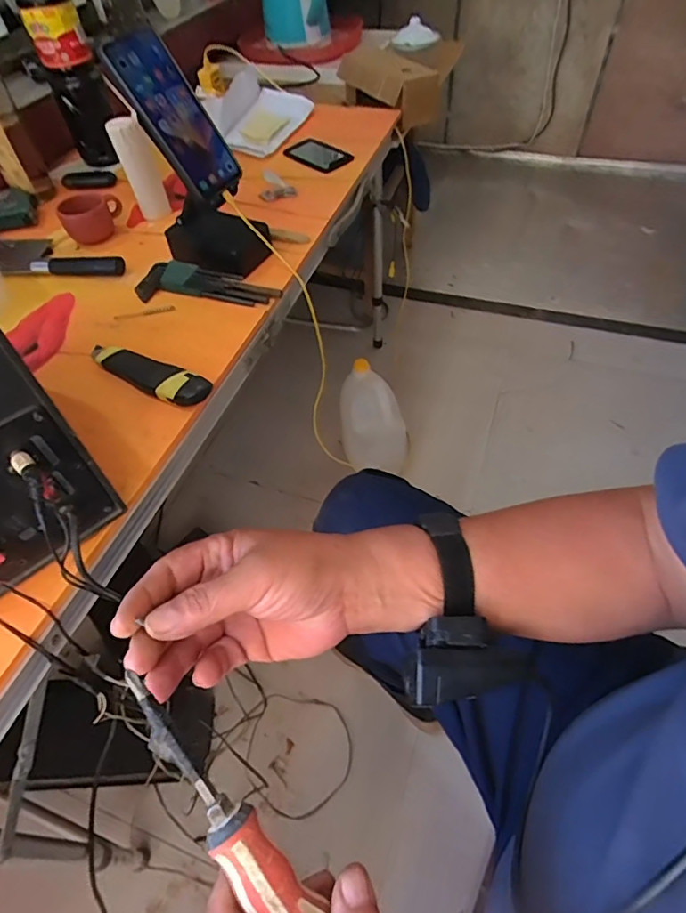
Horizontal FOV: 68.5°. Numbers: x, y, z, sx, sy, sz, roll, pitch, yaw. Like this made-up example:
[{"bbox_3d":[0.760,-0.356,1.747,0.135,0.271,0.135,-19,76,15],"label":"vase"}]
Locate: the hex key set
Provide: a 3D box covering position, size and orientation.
[{"bbox_3d":[-0.168,-0.209,0.617,0.168,0.019,0.058,13,54,13],"label":"hex key set"}]

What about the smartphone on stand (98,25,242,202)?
[{"bbox_3d":[-0.179,-0.370,0.551,0.016,0.161,0.072,14,61,51],"label":"smartphone on stand"}]

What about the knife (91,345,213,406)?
[{"bbox_3d":[-0.209,-0.088,0.524,0.159,0.022,0.038,23,57,19],"label":"knife"}]

